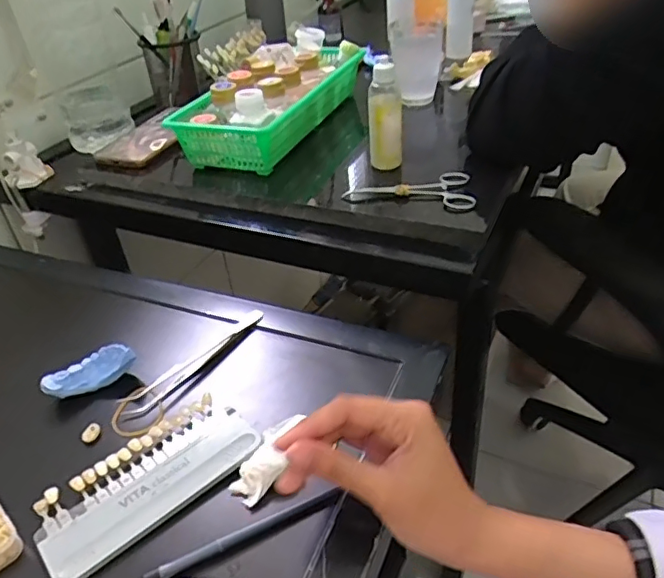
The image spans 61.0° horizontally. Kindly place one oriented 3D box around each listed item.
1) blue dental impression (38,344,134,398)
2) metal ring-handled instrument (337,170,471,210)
[{"bbox_3d":[-0.197,0.067,0.459,0.071,0.025,0.023,-20,39,-19],"label":"blue dental impression"},{"bbox_3d":[0.077,-0.100,0.539,0.118,0.011,0.064,6,38,16],"label":"metal ring-handled instrument"}]

